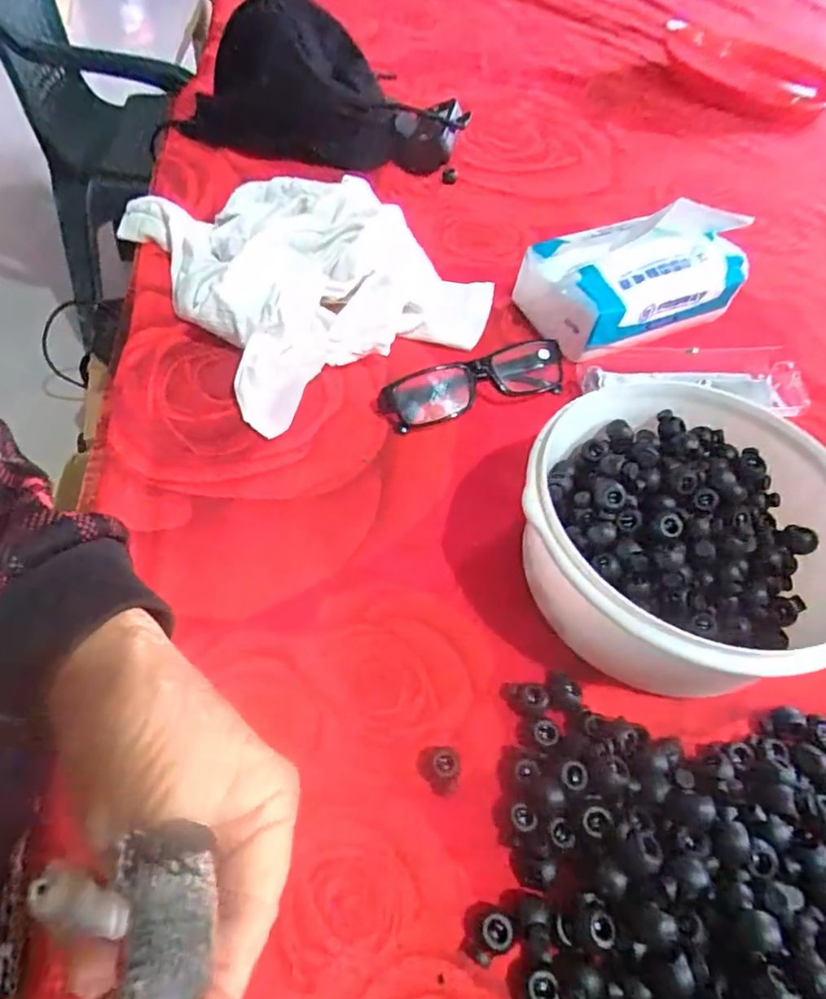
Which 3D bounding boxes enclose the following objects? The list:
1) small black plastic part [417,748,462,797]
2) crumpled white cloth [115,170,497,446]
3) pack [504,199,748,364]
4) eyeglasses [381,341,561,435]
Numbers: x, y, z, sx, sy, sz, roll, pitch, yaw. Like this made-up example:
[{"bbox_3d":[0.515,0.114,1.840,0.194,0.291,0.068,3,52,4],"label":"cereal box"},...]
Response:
[{"bbox_3d":[0.012,0.120,0.267,0.016,0.013,0.022,-32,62,-27],"label":"small black plastic part"},{"bbox_3d":[-0.076,-0.190,0.464,0.229,0.058,0.260,-27,59,-24],"label":"crumpled white cloth"},{"bbox_3d":[0.175,-0.180,0.464,0.164,0.084,0.093,-25,59,-23],"label":"pack"},{"bbox_3d":[0.045,-0.084,0.414,0.137,0.029,0.044,-15,55,-17],"label":"eyeglasses"}]

